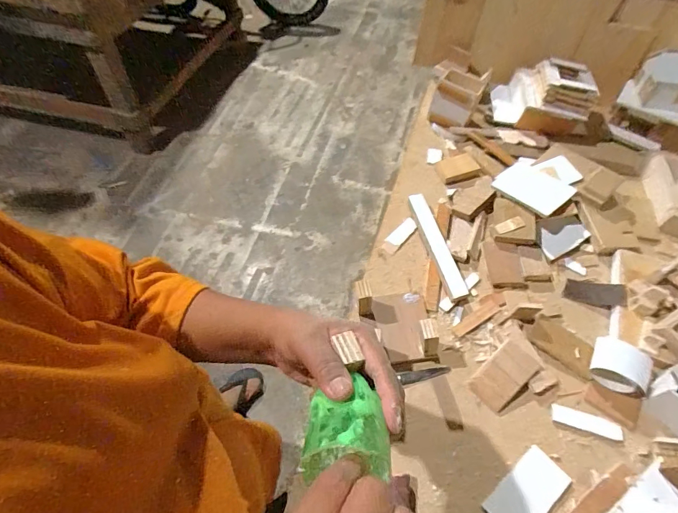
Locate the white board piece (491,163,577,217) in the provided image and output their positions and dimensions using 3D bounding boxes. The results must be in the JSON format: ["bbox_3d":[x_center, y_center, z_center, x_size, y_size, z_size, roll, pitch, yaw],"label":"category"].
[{"bbox_3d":[0.328,-0.116,0.658,0.098,0.008,0.107,-34,60,-24],"label":"white board piece"}]

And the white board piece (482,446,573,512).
[{"bbox_3d":[0.220,0.277,0.455,0.101,0.008,0.050,-34,63,-21],"label":"white board piece"}]

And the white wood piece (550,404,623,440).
[{"bbox_3d":[0.318,0.212,0.501,0.081,0.008,0.022,16,57,10],"label":"white wood piece"}]

